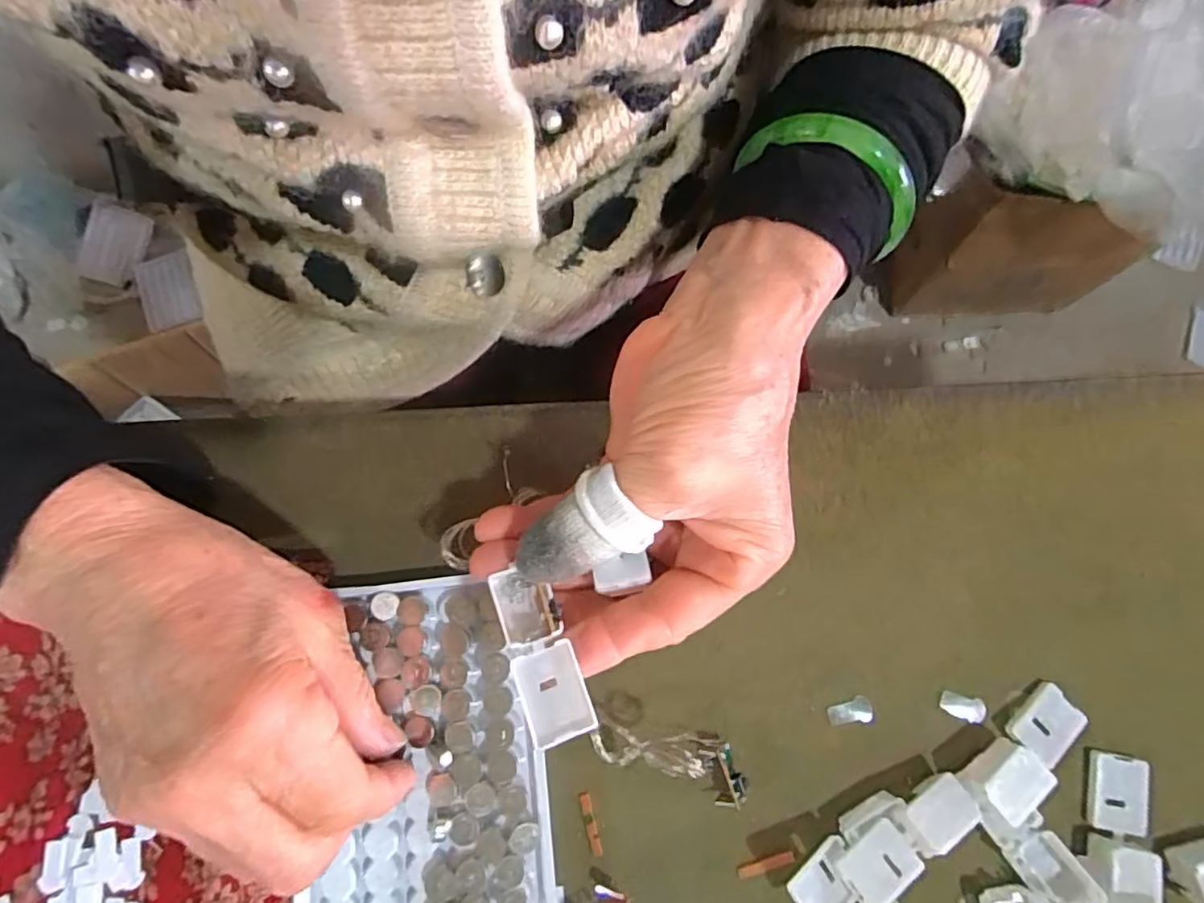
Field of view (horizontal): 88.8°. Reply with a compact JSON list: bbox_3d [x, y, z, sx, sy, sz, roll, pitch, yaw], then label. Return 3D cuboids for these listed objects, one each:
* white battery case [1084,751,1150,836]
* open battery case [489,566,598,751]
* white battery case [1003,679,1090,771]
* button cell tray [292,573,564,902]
[{"bbox_3d":[0.196,0.129,0.233,0.018,0.005,0.027,13,79,5],"label":"white battery case"},{"bbox_3d":[-0.020,0.063,0.192,0.019,0.012,0.055,-23,55,-8],"label":"open battery case"},{"bbox_3d":[0.172,0.106,0.238,0.021,0.004,0.026,44,83,10],"label":"white battery case"},{"bbox_3d":[-0.069,0.115,0.231,0.090,0.019,0.128,-8,72,-4],"label":"button cell tray"}]

